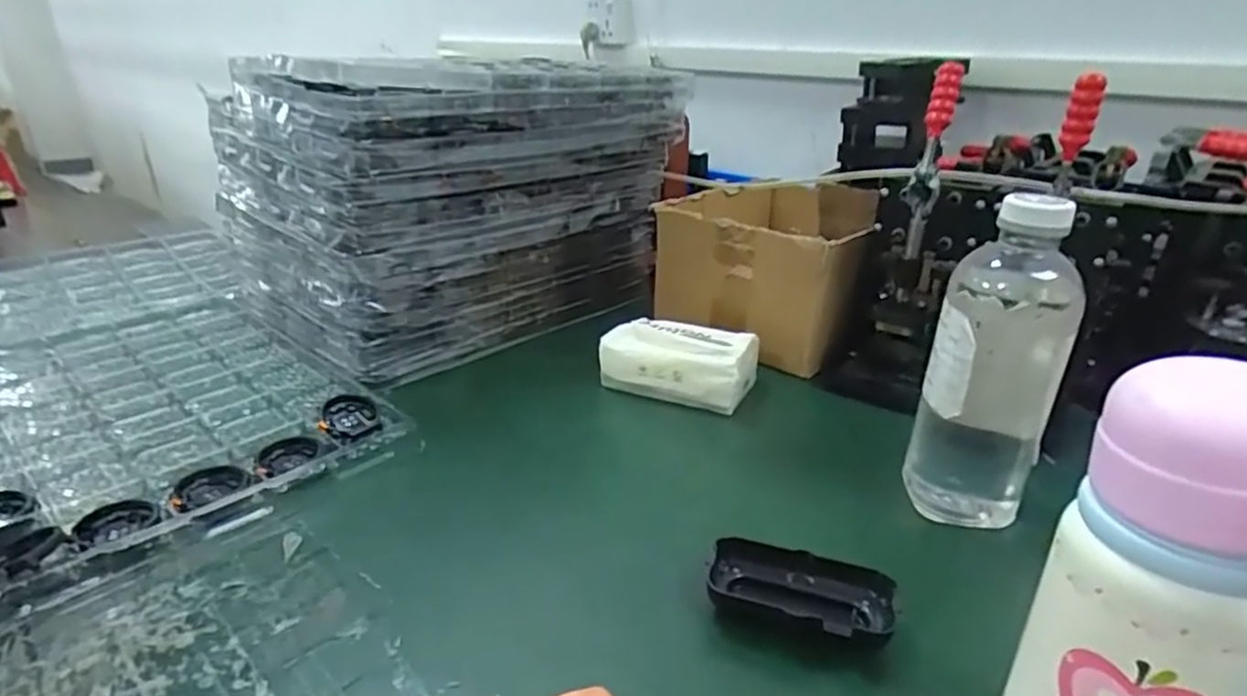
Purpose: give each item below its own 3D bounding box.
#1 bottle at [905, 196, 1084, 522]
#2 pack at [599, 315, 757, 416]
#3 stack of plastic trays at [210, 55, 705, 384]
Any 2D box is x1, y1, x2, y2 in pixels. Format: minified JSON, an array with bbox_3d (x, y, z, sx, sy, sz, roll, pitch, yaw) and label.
[{"bbox_3d":[0.254,0.017,0.466,0.082,0.230,0.072,16,28,30],"label":"bottle"},{"bbox_3d":[0.056,0.015,0.674,0.143,0.060,0.082,11,26,21],"label":"pack"},{"bbox_3d":[-0.193,-0.185,0.806,0.292,0.273,0.427,19,30,35],"label":"stack of plastic trays"}]

